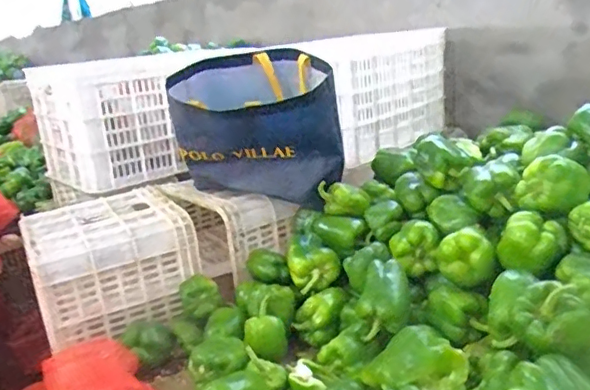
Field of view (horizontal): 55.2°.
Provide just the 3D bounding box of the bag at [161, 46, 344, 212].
[{"bbox_3d":[-0.078,-0.125,1.142,0.316,0.285,0.198,-8,16,-8],"label":"bag"}]

